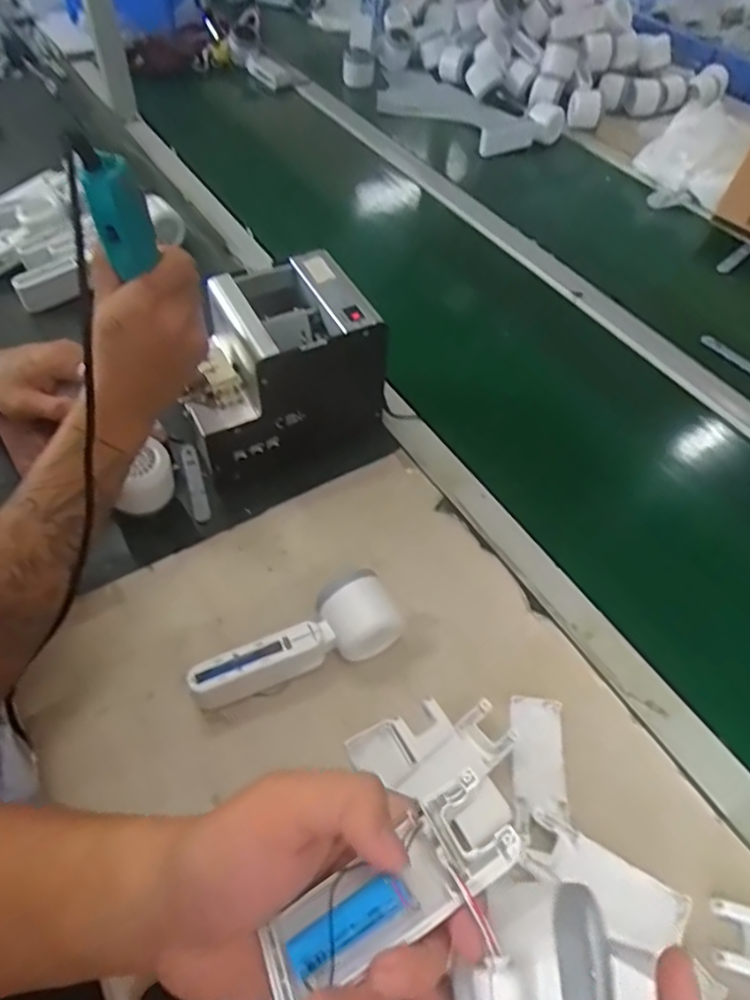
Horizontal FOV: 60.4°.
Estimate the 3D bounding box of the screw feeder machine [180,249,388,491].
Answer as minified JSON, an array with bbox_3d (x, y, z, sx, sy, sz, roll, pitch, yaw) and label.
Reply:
[{"bbox_3d":[-0.097,-0.127,0.624,0.179,0.147,0.131,-20,57,-19],"label":"screw feeder machine"}]

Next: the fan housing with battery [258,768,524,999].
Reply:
[{"bbox_3d":[0.005,0.151,0.250,0.102,0.020,0.037,-32,60,-7],"label":"fan housing with battery"}]

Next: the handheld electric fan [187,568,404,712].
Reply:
[{"bbox_3d":[-0.062,0.113,0.508,0.166,0.062,0.056,-25,58,-7],"label":"handheld electric fan"}]

